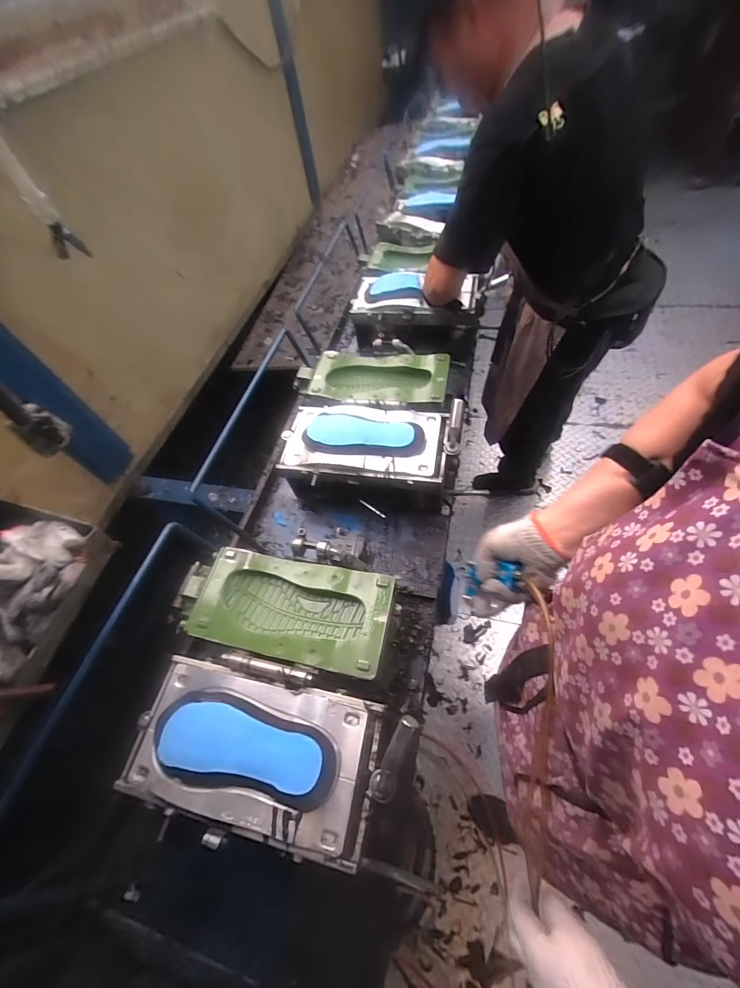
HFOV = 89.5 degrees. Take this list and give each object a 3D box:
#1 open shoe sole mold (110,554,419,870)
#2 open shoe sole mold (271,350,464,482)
[{"bbox_3d":[-0.155,0.293,0.613,0.419,0.094,0.414,6,57,1],"label":"open shoe sole mold"},{"bbox_3d":[-0.001,-0.211,0.909,0.388,0.121,0.420,5,57,0],"label":"open shoe sole mold"}]

